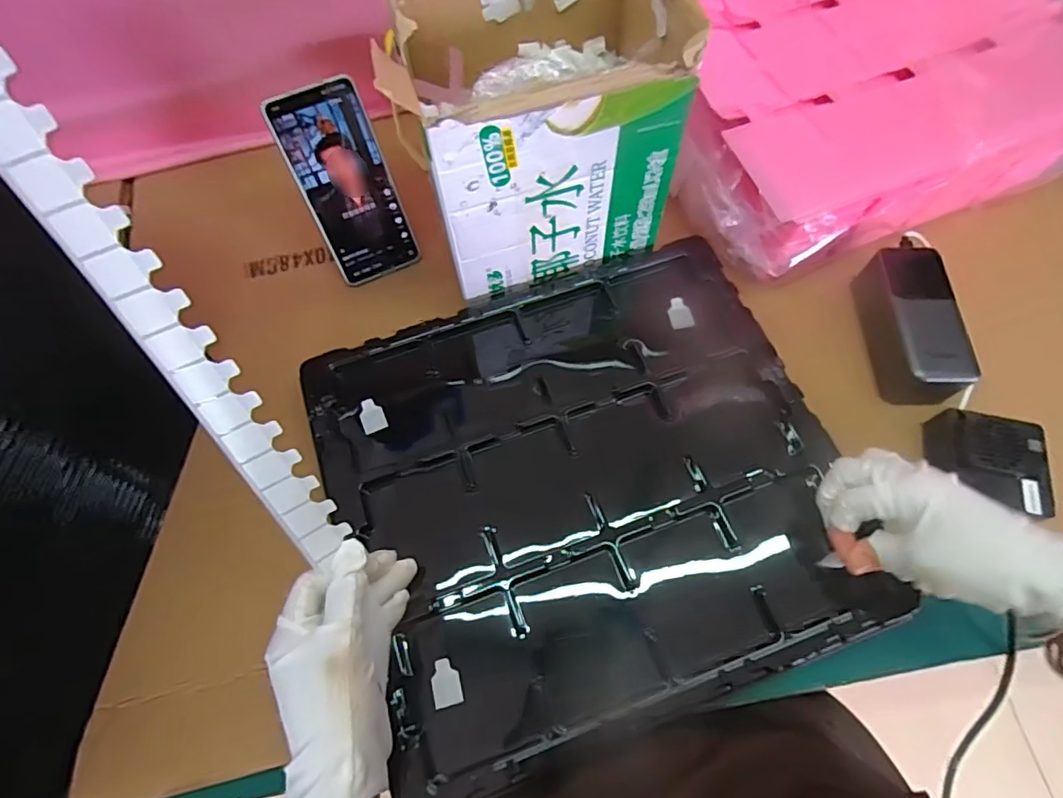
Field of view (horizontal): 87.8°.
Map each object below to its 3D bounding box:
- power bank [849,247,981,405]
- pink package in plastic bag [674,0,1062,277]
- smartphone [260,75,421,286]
[{"bbox_3d":[0.324,-0.064,0.476,0.058,0.056,0.143,-1,67,1],"label":"power bank"},{"bbox_3d":[0.293,-0.294,0.512,0.375,0.127,0.289,-20,68,-7],"label":"pink package in plastic bag"},{"bbox_3d":[-0.160,-0.184,0.487,0.076,0.162,0.008,-24,38,-9],"label":"smartphone"}]

